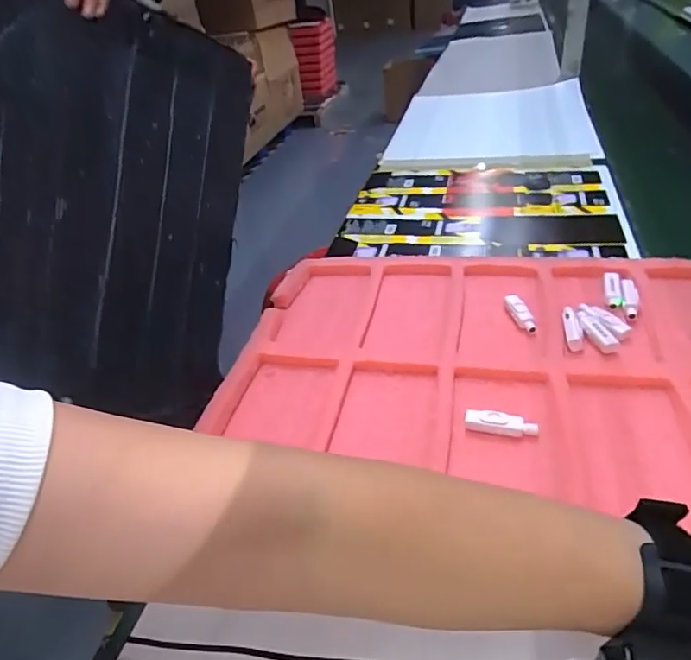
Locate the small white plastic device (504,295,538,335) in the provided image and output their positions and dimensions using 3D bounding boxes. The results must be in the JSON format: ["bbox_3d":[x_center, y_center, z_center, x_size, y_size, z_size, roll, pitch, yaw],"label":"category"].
[{"bbox_3d":[0.178,-0.018,0.533,0.014,0.011,0.052,-9,34,-2],"label":"small white plastic device"}]

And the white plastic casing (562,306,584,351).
[{"bbox_3d":[0.218,-0.002,0.502,0.016,0.014,0.050,1,35,13],"label":"white plastic casing"}]

